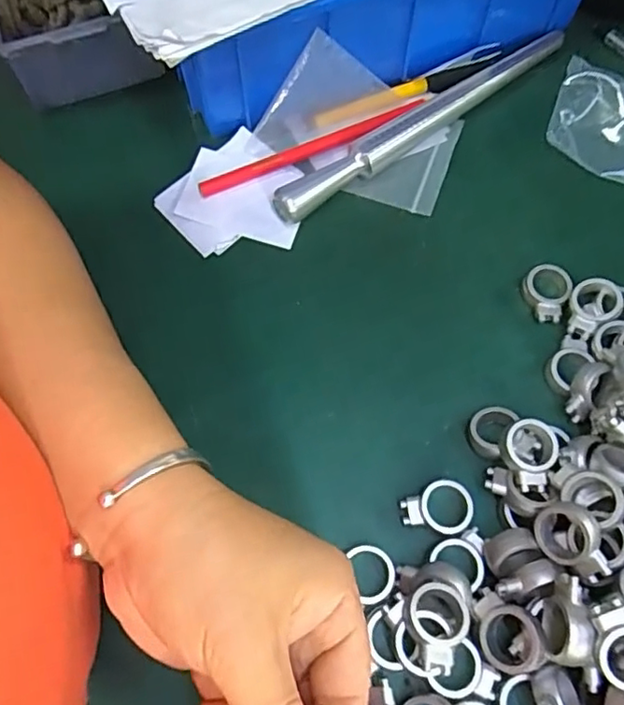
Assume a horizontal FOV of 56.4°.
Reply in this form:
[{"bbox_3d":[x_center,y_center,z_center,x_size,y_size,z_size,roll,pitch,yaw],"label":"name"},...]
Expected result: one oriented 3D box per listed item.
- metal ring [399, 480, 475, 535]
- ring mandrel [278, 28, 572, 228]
[{"bbox_3d":[0.061,0.076,0.283,0.034,0.007,0.025,-14,67,-4],"label":"metal ring"},{"bbox_3d":[0.075,-0.147,0.369,0.232,0.021,0.018,-35,70,-12],"label":"ring mandrel"}]

